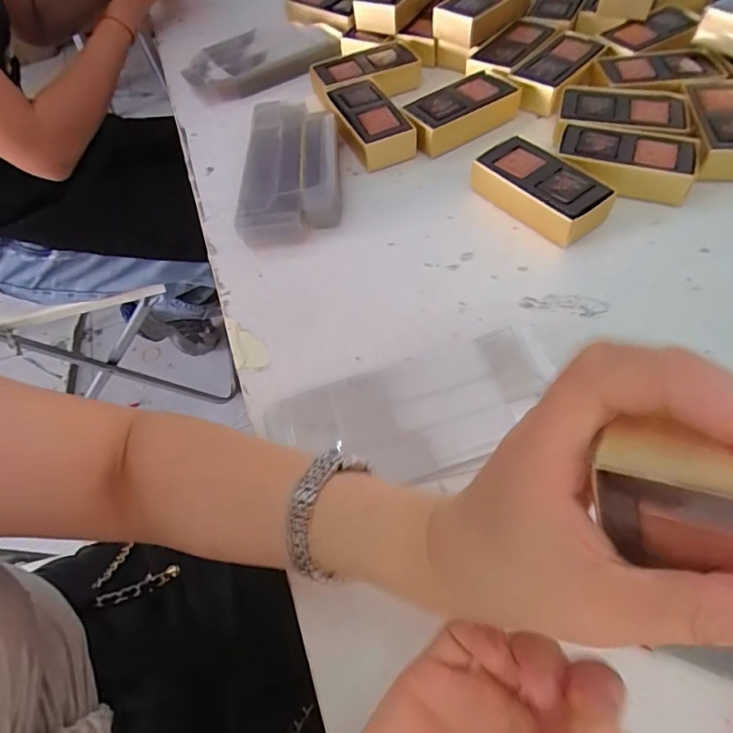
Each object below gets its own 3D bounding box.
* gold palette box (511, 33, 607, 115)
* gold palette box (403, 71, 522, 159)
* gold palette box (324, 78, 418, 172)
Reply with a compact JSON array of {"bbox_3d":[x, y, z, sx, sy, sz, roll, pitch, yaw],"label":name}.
[{"bbox_3d":[0.204,-0.318,0.534,0.058,0.030,0.123,31,65,23],"label":"gold palette box"},{"bbox_3d":[0.095,-0.261,0.506,0.120,0.035,0.056,-32,59,-15],"label":"gold palette box"},{"bbox_3d":[-0.001,-0.254,0.507,0.060,0.038,0.111,-23,57,-10],"label":"gold palette box"}]

